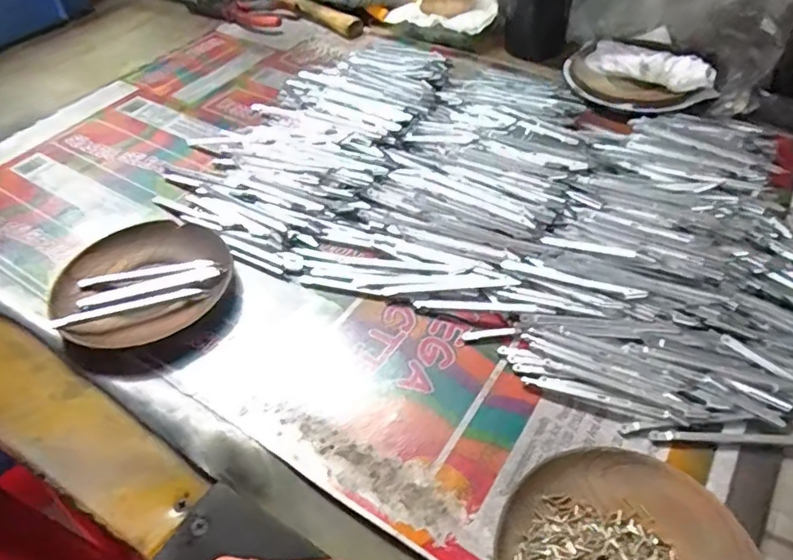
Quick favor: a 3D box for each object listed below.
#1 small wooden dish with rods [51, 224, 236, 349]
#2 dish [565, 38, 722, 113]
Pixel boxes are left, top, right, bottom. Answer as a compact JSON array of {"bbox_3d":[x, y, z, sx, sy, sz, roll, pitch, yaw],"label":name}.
[{"bbox_3d":[-0.169,-0.001,0.387,0.108,0.014,0.111,-2,50,2],"label":"small wooden dish with rods"},{"bbox_3d":[0.216,-0.191,0.525,0.130,0.033,0.076,35,58,30],"label":"dish"}]

